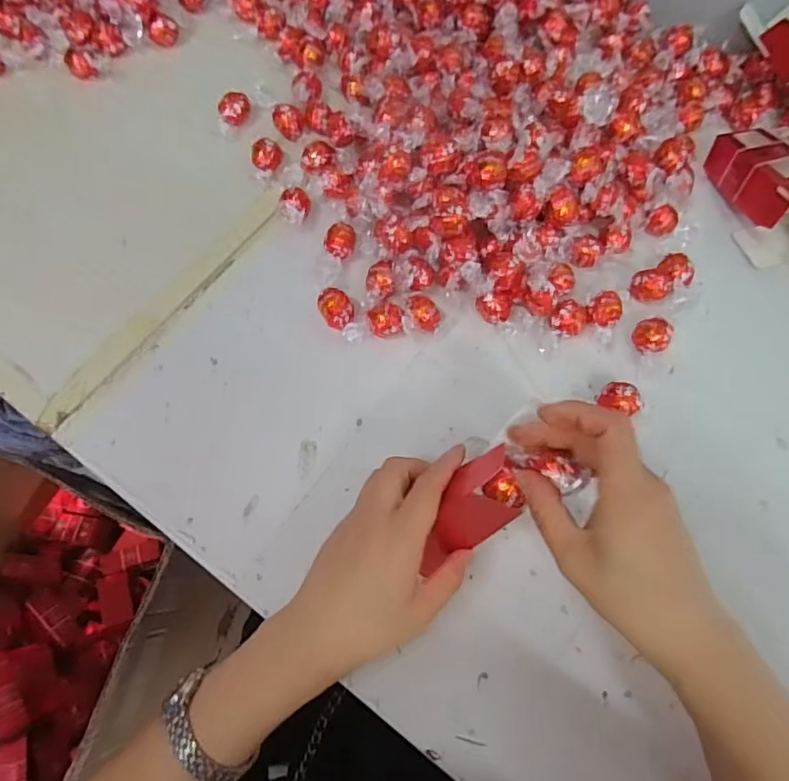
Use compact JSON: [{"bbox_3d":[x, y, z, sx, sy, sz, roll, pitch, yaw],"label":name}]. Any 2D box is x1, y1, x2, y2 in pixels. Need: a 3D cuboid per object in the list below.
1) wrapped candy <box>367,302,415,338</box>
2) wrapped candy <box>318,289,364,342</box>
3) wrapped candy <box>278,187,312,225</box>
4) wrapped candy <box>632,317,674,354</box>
[{"bbox_3d":[-0.004,-0.056,0.436,0.035,0.026,0.024,-10,71,-5],"label":"wrapped candy"},{"bbox_3d":[-0.045,-0.063,0.439,0.026,0.020,0.047,-31,74,-11],"label":"wrapped candy"},{"bbox_3d":[-0.089,-0.165,0.474,0.024,0.021,0.036,15,71,4],"label":"wrapped candy"},{"bbox_3d":[0.214,-0.044,0.439,0.029,0.024,0.027,-15,72,-6],"label":"wrapped candy"}]

